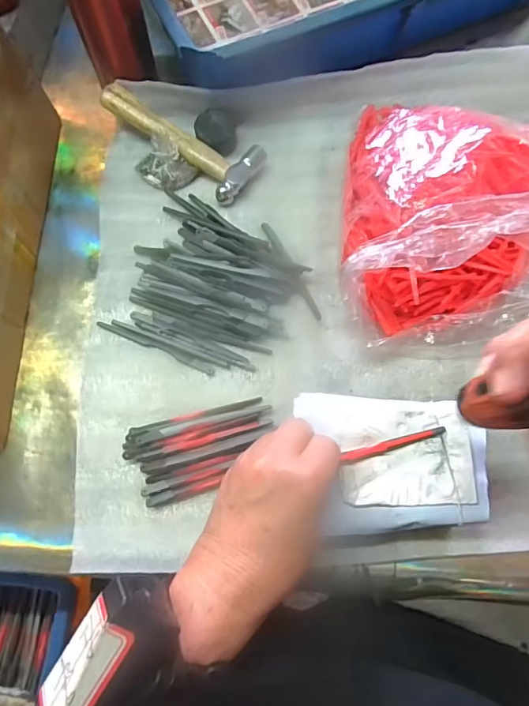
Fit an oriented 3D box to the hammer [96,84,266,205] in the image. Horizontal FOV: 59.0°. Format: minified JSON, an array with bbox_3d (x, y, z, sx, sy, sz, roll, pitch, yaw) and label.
[{"bbox_3d":[-0.075,-0.201,0.428,0.149,0.035,0.059,36,75,11],"label":"hammer"}]

